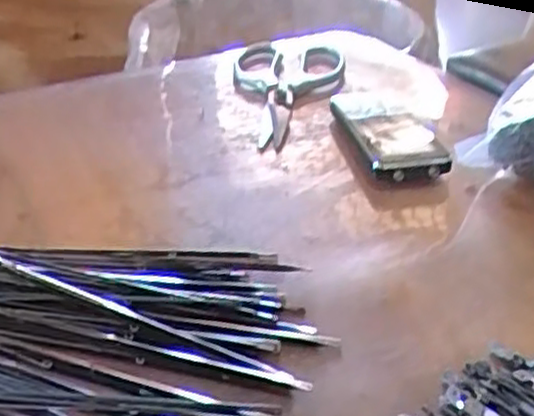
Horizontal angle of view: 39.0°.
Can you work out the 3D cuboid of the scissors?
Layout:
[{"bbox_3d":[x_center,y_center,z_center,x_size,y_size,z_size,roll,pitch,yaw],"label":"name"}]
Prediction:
[{"bbox_3d":[0.022,-0.099,0.616,0.091,0.018,0.185,-3,30,-3],"label":"scissors"}]

